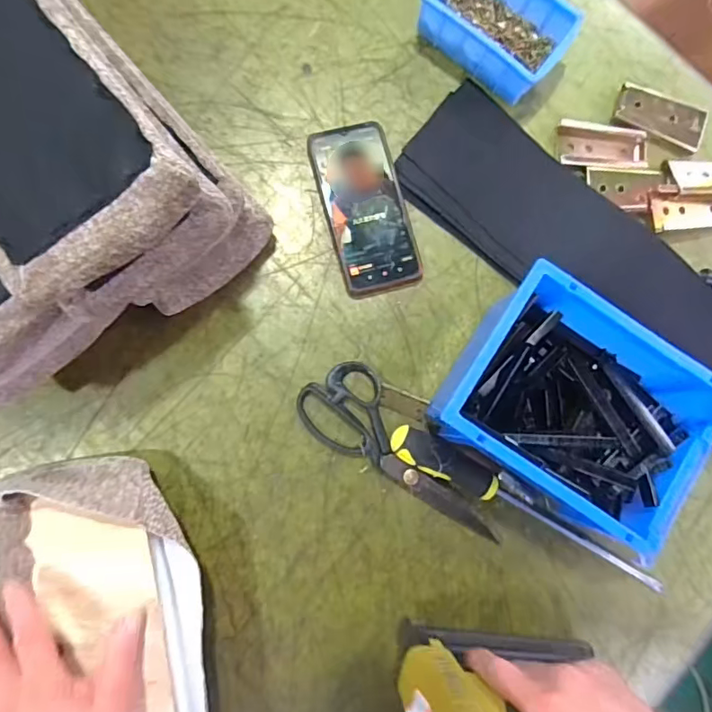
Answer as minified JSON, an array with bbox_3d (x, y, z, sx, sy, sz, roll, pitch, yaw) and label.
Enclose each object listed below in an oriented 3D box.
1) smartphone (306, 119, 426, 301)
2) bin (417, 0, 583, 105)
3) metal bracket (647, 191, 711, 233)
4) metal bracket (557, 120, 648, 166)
[{"bbox_3d":[0.009,-0.146,0.509,0.077,0.016,0.169,-14,86,-6],"label":"smartphone"},{"bbox_3d":[0.139,-0.332,0.522,0.145,0.052,0.096,36,82,-1],"label":"bin"},{"bbox_3d":[0.352,-0.151,0.540,0.097,0.019,0.038,-5,85,-5],"label":"metal bracket"},{"bbox_3d":[0.259,-0.220,0.542,0.096,0.016,0.043,-3,84,-5],"label":"metal bracket"}]

